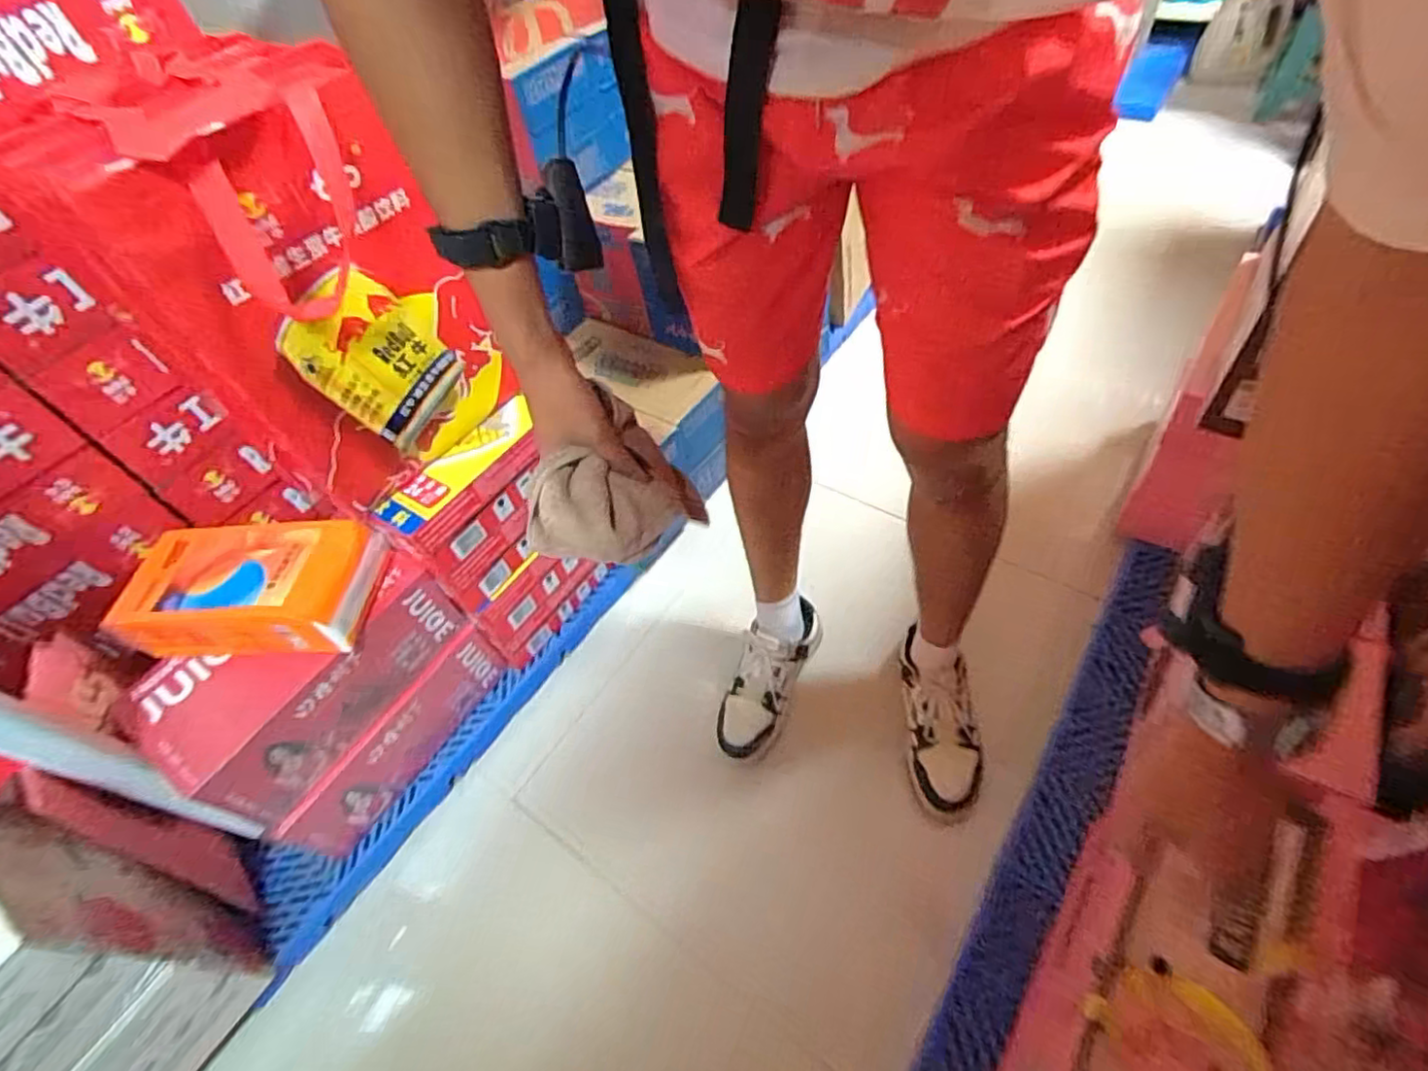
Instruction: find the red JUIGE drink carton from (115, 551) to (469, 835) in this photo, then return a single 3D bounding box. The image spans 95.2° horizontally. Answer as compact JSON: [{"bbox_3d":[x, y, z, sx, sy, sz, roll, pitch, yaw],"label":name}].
[{"bbox_3d":[-0.594,0.180,0.943,0.231,0.139,0.370,27,61,21],"label":"red JUIGE drink carton"}]

